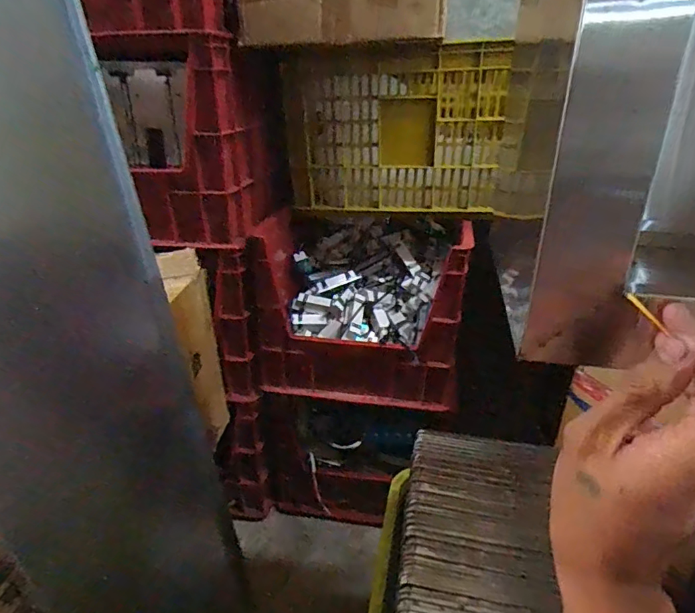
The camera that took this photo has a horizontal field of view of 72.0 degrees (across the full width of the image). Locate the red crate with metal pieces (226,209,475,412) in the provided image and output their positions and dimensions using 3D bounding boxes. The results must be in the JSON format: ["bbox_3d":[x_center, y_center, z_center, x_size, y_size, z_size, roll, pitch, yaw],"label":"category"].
[{"bbox_3d":[0.011,-0.018,1.055,0.432,0.311,0.367,3,27,6],"label":"red crate with metal pieces"}]

